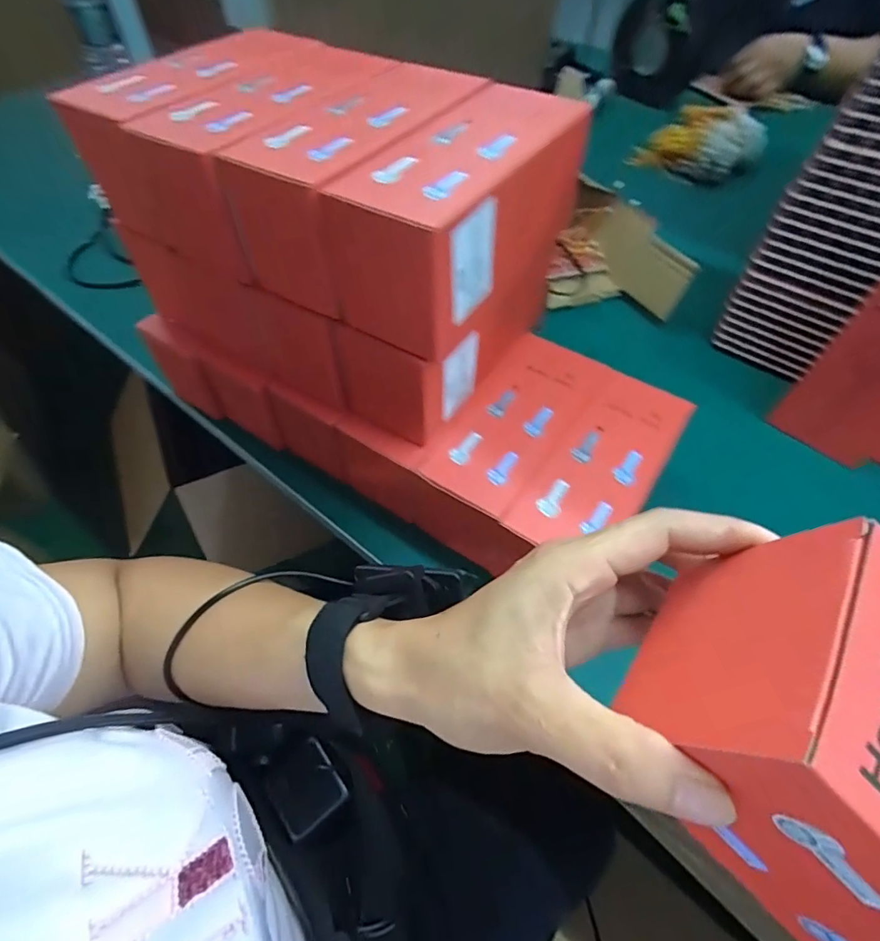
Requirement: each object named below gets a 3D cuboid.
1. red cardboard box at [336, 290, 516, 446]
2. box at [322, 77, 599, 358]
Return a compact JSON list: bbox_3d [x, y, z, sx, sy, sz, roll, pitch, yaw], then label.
[{"bbox_3d":[-0.004,-0.094,0.376,0.083,0.087,0.140,31,61,19],"label":"red cardboard box"},{"bbox_3d":[0.020,-0.167,0.319,0.082,0.083,0.181,31,61,19],"label":"box"}]

